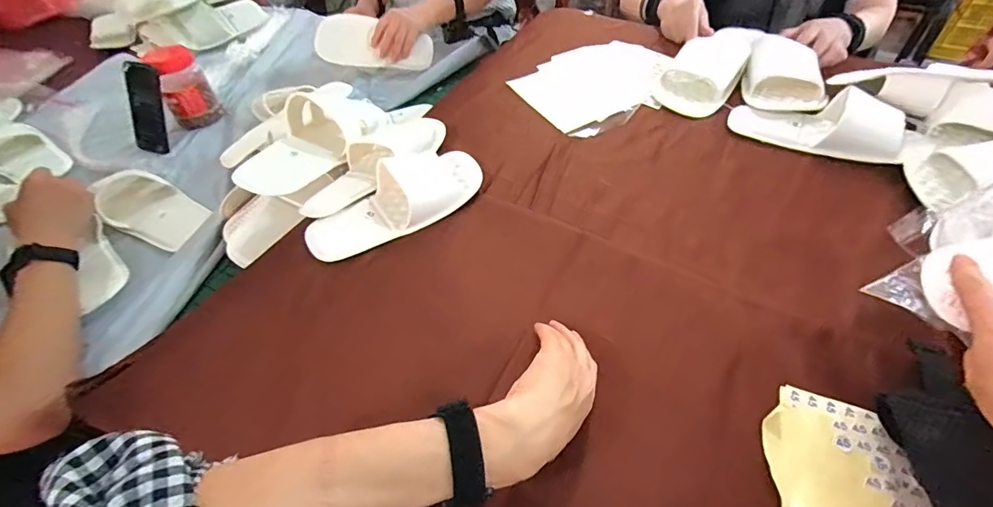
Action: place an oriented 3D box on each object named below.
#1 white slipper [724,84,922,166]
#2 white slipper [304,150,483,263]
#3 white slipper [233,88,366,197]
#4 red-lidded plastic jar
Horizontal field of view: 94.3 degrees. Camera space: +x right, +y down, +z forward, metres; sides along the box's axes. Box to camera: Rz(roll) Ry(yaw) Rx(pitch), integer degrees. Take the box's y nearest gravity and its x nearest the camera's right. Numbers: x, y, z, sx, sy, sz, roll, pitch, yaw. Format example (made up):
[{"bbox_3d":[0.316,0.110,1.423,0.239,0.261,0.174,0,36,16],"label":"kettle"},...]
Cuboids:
[{"bbox_3d":[0.446,-0.181,0.621,0.230,0.055,0.096,24,56,24],"label":"white slipper"},{"bbox_3d":[-0.120,-0.067,0.569,0.237,0.047,0.099,-37,56,-24],"label":"white slipper"},{"bbox_3d":[-0.263,-0.158,0.667,0.109,0.073,0.240,14,52,17],"label":"white slipper"},{"bbox_3d":[-0.609,-0.319,0.908,0.093,0.141,0.094,-34,54,-22],"label":"red-lidded plastic jar"}]

